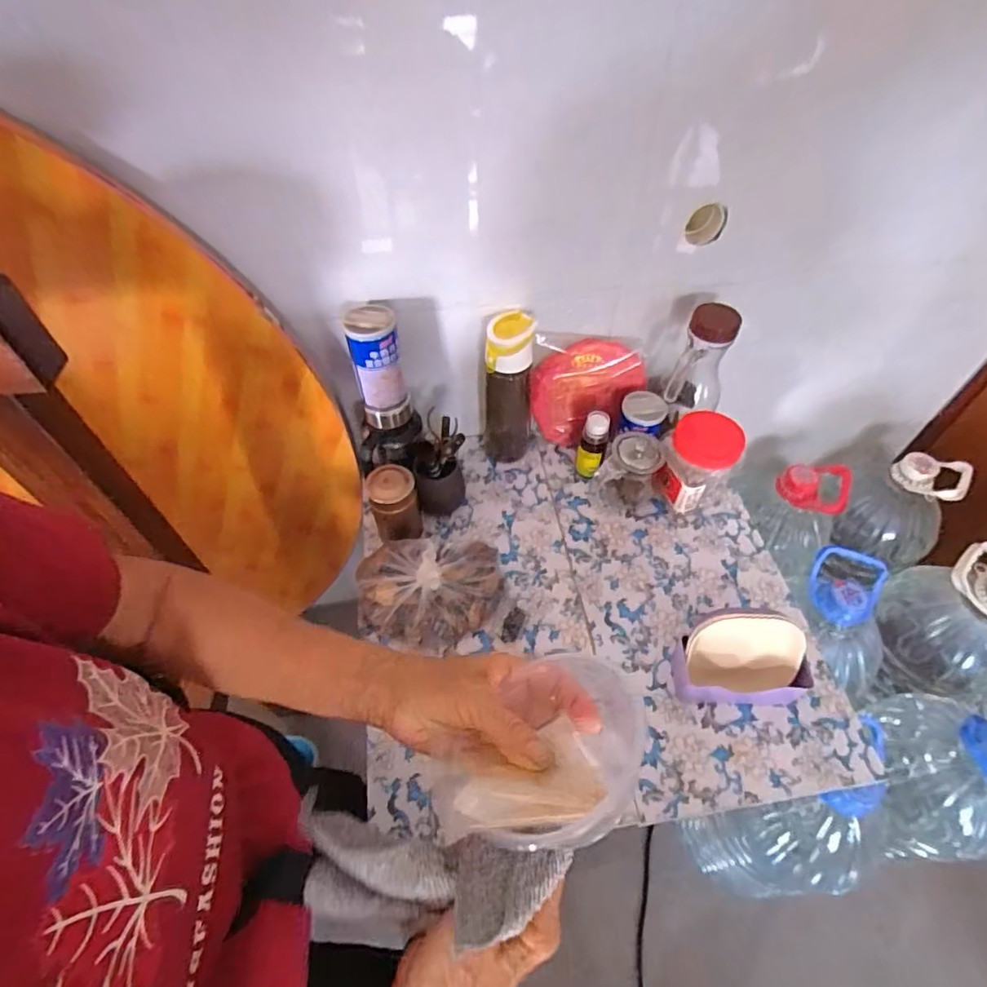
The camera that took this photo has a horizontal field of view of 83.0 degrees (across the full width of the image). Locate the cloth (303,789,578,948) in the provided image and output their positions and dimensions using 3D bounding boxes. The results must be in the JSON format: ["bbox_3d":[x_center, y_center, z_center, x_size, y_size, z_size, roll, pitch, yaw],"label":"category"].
[{"bbox_3d":[-0.041,0.215,0.313,0.156,0.043,0.061,-9,51,18],"label":"cloth"}]

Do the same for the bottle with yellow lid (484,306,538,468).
[{"bbox_3d":[0.024,-0.155,0.860,0.072,0.243,0.074,-1,53,-1],"label":"bottle with yellow lid"}]

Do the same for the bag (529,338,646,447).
[{"bbox_3d":[0.151,-0.157,0.901,0.184,0.165,0.063,-6,53,-5],"label":"bag"}]

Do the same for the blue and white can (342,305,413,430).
[{"bbox_3d":[-0.156,-0.173,0.764,0.068,0.151,0.080,-15,55,-11],"label":"blue and white can"}]

